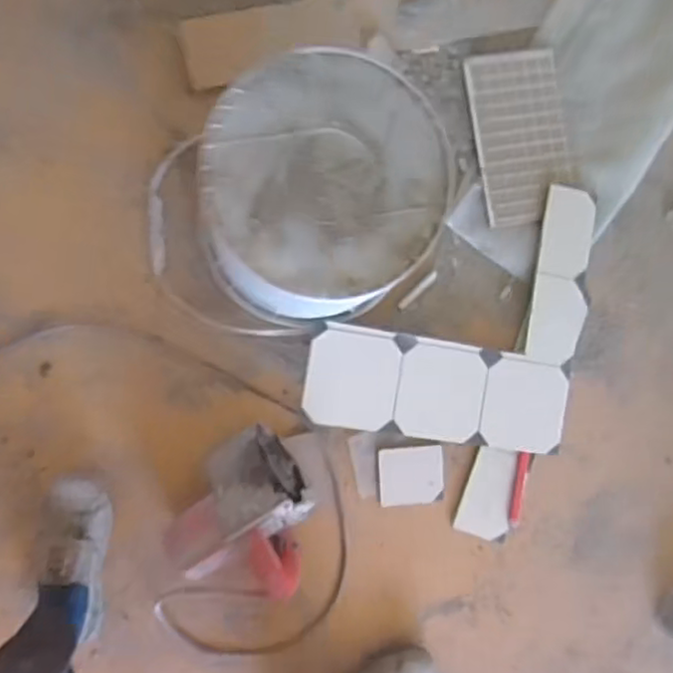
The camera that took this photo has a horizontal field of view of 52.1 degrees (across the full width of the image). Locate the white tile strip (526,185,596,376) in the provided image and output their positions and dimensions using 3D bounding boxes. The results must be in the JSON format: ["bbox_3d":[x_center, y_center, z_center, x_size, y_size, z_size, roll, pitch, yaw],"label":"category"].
[{"bbox_3d":[0.354,-0.092,1.062,0.092,0.014,0.271,9,90,-7],"label":"white tile strip"}]

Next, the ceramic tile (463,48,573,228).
[{"bbox_3d":[0.287,-0.313,1.066,0.147,0.010,0.264,-9,92,-6],"label":"ceramic tile"}]

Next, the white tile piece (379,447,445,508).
[{"bbox_3d":[0.113,0.209,1.035,0.095,0.005,0.089,-4,98,-3],"label":"white tile piece"}]

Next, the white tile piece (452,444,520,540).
[{"bbox_3d":[0.236,0.240,1.057,0.075,0.013,0.135,15,89,-7],"label":"white tile piece"}]

